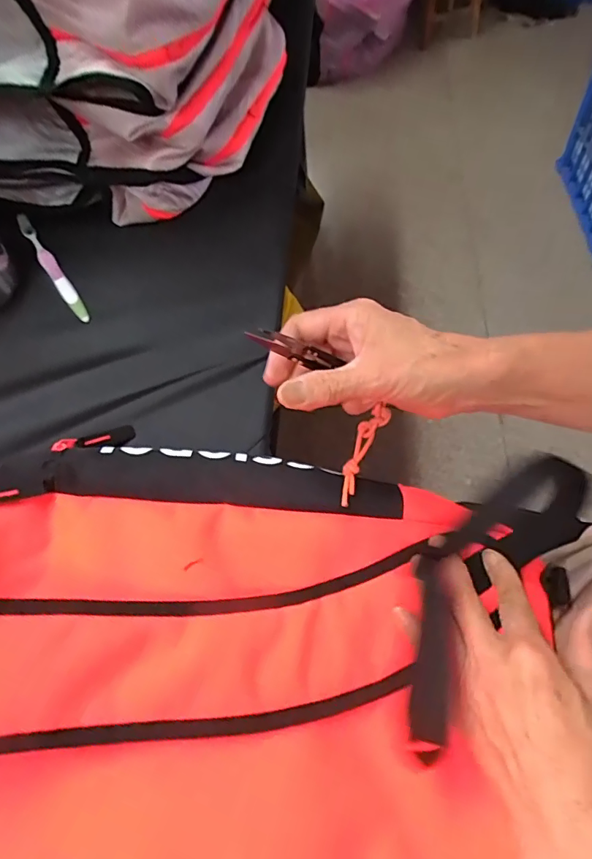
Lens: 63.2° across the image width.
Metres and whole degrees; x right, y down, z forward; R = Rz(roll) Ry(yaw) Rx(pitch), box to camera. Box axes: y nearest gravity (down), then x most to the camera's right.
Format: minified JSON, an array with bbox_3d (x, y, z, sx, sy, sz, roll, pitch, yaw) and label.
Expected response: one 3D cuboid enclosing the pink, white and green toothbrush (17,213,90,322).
[{"bbox_3d":[-0.268,-0.180,0.525,0.014,0.015,0.182,-33,64,-13],"label":"pink, white and green toothbrush"}]

